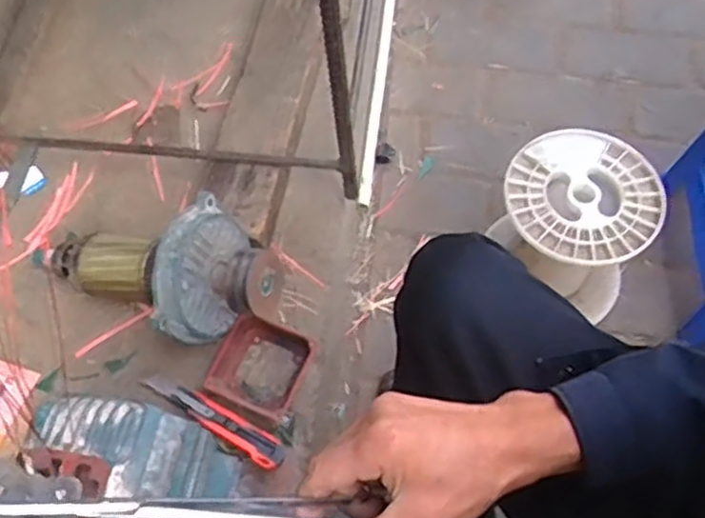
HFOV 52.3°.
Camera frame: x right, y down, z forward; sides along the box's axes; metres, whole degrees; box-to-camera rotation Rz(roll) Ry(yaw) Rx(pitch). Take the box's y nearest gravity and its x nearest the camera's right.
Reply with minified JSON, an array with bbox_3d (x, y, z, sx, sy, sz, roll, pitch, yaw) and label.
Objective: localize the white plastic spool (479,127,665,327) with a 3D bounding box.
[{"bbox_3d":[0.308,-0.034,1.034,0.191,0.249,0.184,-1,63,2],"label":"white plastic spool"}]

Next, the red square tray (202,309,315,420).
[{"bbox_3d":[-0.111,0.128,0.862,0.102,0.033,0.105,19,66,12],"label":"red square tray"}]

